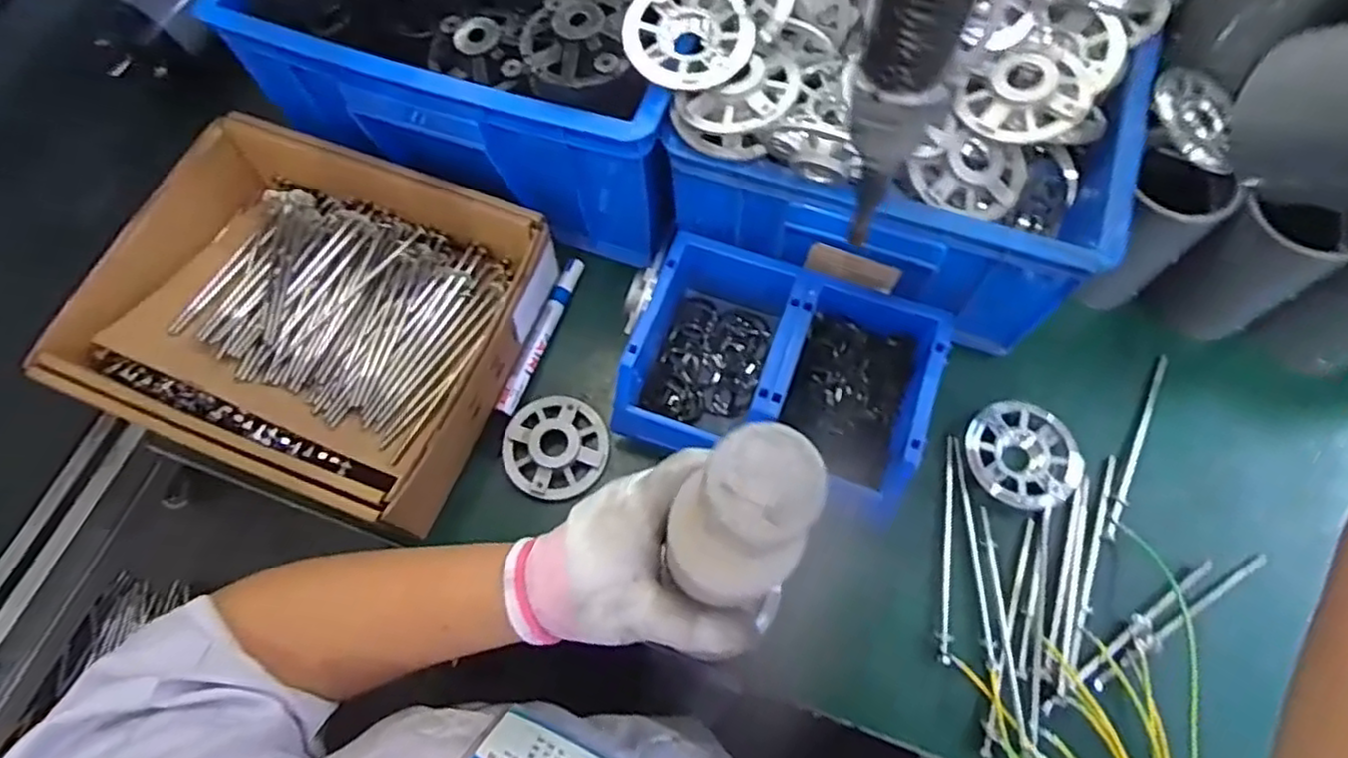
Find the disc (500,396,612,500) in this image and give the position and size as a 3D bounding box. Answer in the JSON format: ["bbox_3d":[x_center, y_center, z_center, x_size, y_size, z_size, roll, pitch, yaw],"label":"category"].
[{"bbox_3d":[-0.090,0.050,0.535,0.077,0.015,0.083,-1,68,1],"label":"disc"}]

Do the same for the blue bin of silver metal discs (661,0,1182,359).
[{"bbox_3d":[0.182,-0.256,0.509,0.310,0.200,0.351,20,69,9],"label":"blue bin of silver metal discs"}]

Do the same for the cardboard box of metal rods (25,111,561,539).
[{"bbox_3d":[-0.270,-0.057,0.546,0.307,0.072,0.269,20,70,10],"label":"cardboard box of metal rods"}]

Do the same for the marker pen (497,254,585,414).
[{"bbox_3d":[-0.107,-0.037,0.574,0.013,0.015,0.145,18,69,9],"label":"marker pen"}]

